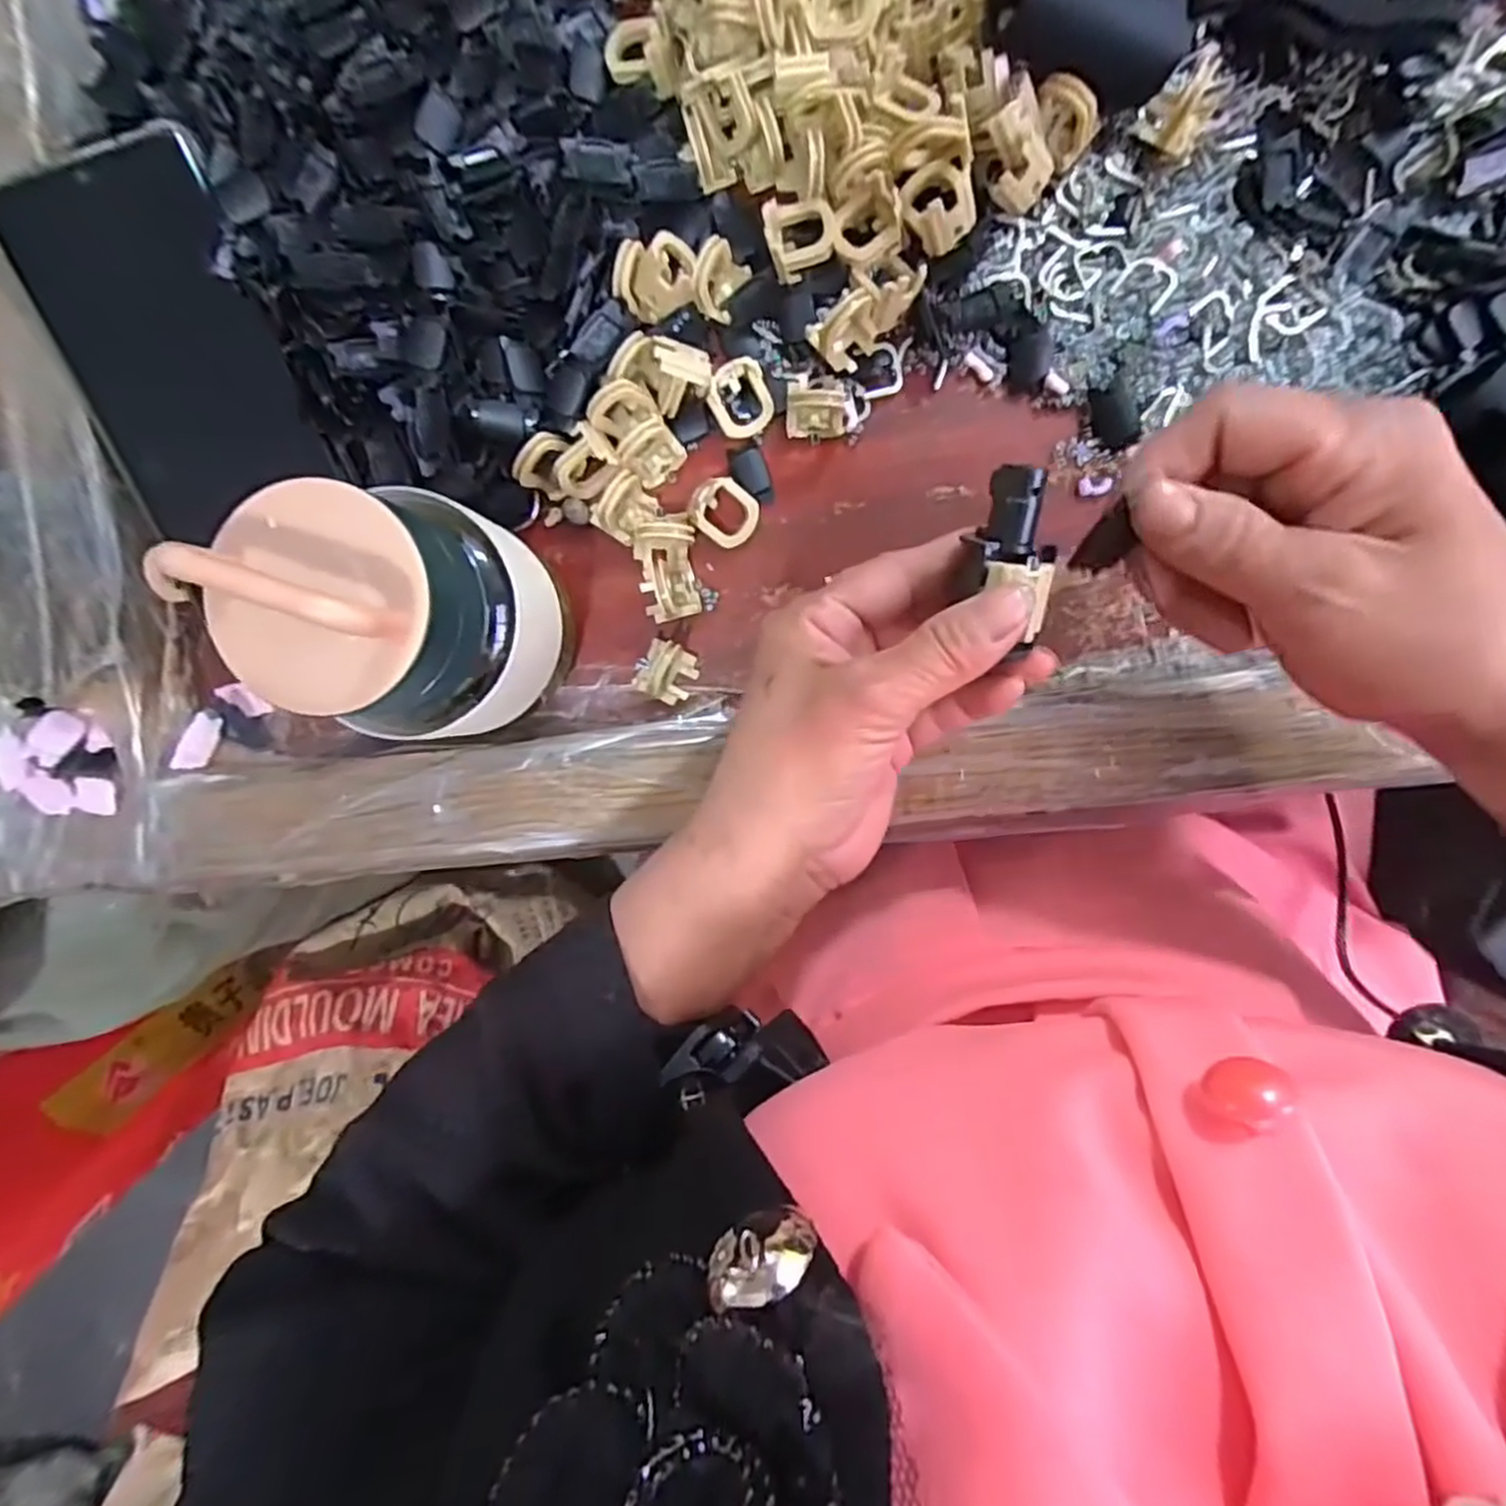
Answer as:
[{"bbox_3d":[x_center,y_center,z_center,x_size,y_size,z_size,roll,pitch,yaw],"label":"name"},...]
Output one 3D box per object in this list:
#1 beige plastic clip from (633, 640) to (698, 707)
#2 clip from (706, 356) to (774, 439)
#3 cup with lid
[{"bbox_3d":[-0.034,-0.032,0.293,0.022,0.008,0.022,28,97,2],"label":"beige plastic clip"},{"bbox_3d":[-0.005,-0.130,0.278,0.025,0.005,0.025,-13,125,-19],"label":"clip"},{"bbox_3d":[-0.103,-0.041,0.222,0.064,0.115,0.067,1,96,5],"label":"cup with lid"}]

